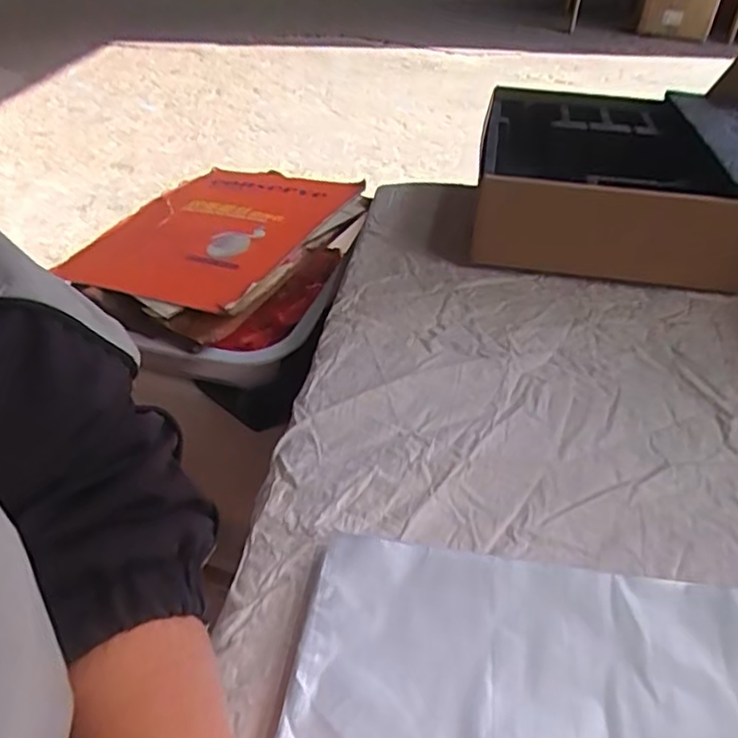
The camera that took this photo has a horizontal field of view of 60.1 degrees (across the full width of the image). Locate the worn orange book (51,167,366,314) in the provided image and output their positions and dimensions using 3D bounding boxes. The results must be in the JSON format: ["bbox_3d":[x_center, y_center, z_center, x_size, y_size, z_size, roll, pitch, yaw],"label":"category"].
[{"bbox_3d":[-0.176,-0.173,0.755,0.230,0.021,0.315,16,42,15],"label":"worn orange book"}]

